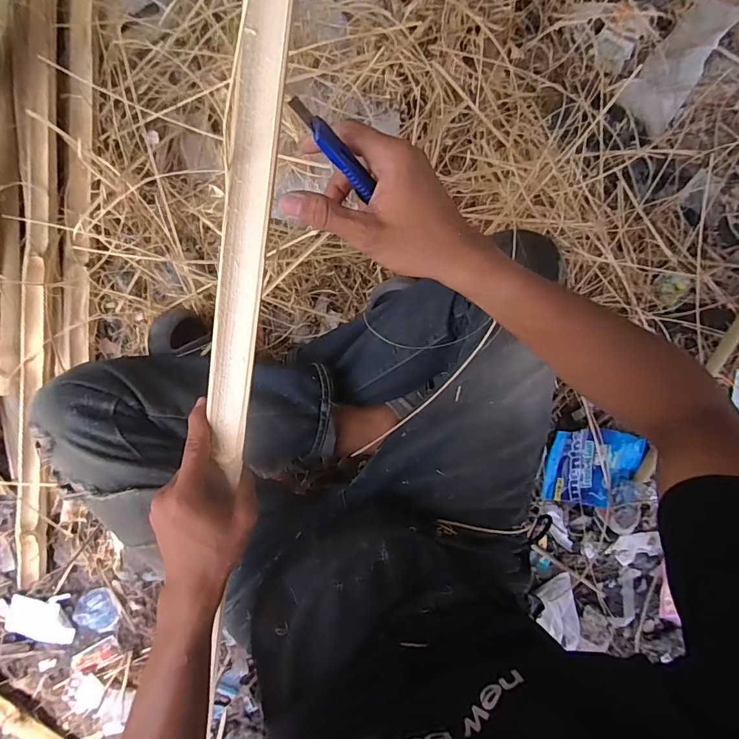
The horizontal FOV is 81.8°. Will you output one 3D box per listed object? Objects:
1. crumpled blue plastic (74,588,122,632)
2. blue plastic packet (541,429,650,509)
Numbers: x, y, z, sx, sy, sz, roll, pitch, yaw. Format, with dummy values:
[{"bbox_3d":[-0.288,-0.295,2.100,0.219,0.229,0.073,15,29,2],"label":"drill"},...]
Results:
[{"bbox_3d":[-0.451,0.402,0.715,0.070,0.010,0.071,0,91,-6],"label":"crumpled blue plastic"},{"bbox_3d":[0.405,0.178,0.777,0.163,0.033,0.142,11,90,-6],"label":"blue plastic packet"}]

